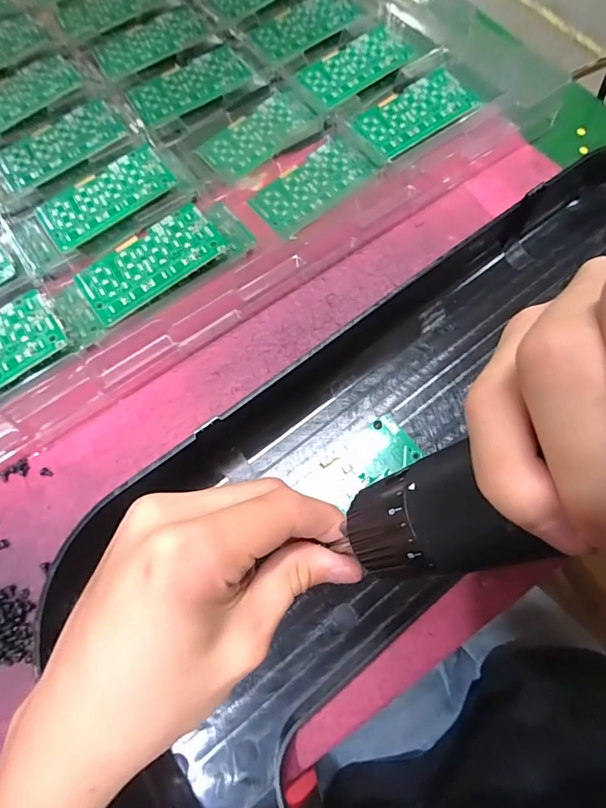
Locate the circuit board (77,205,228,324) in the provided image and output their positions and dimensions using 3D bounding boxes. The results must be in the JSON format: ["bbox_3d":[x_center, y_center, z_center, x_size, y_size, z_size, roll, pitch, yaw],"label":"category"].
[{"bbox_3d":[-0.100,-0.095,0.303,0.094,0.007,0.049,-36,73,-12],"label":"circuit board"}]

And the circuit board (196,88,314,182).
[{"bbox_3d":[-0.036,-0.215,0.365,0.090,0.004,0.044,-39,75,-6],"label":"circuit board"}]

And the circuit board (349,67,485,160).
[{"bbox_3d":[0.086,-0.222,0.349,0.087,0.004,0.048,-33,74,-6],"label":"circuit board"}]

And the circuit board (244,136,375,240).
[{"bbox_3d":[0.008,-0.162,0.342,0.089,0.004,0.048,-38,74,-6],"label":"circuit board"}]

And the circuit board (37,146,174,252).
[{"bbox_3d":[-0.139,-0.148,0.324,0.094,0.005,0.048,-35,73,-12],"label":"circuit board"}]

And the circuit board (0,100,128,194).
[{"bbox_3d":[-0.182,-0.196,0.345,0.092,0.004,0.049,-33,72,-11],"label":"circuit board"}]

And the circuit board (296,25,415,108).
[{"bbox_3d":[0.044,-0.273,0.368,0.086,0.005,0.049,-31,72,-10],"label":"circuit board"}]

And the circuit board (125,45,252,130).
[{"bbox_3d":[-0.089,-0.254,0.366,0.094,0.004,0.053,-31,72,-10],"label":"circuit board"}]

